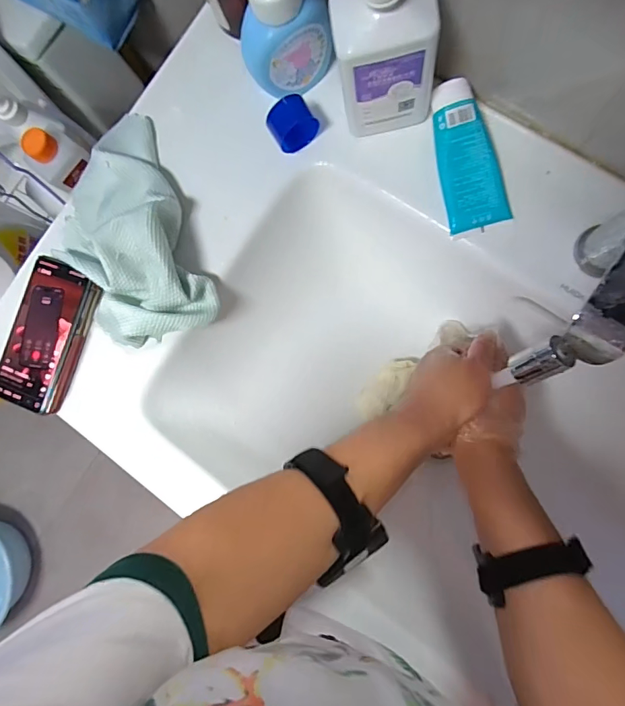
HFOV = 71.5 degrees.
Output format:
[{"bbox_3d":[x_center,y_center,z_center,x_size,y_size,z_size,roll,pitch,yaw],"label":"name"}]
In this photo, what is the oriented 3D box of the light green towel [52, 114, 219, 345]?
[{"bbox_3d":[-0.205,-0.127,0.455,0.141,0.058,0.242,-23,83,5],"label":"light green towel"}]

